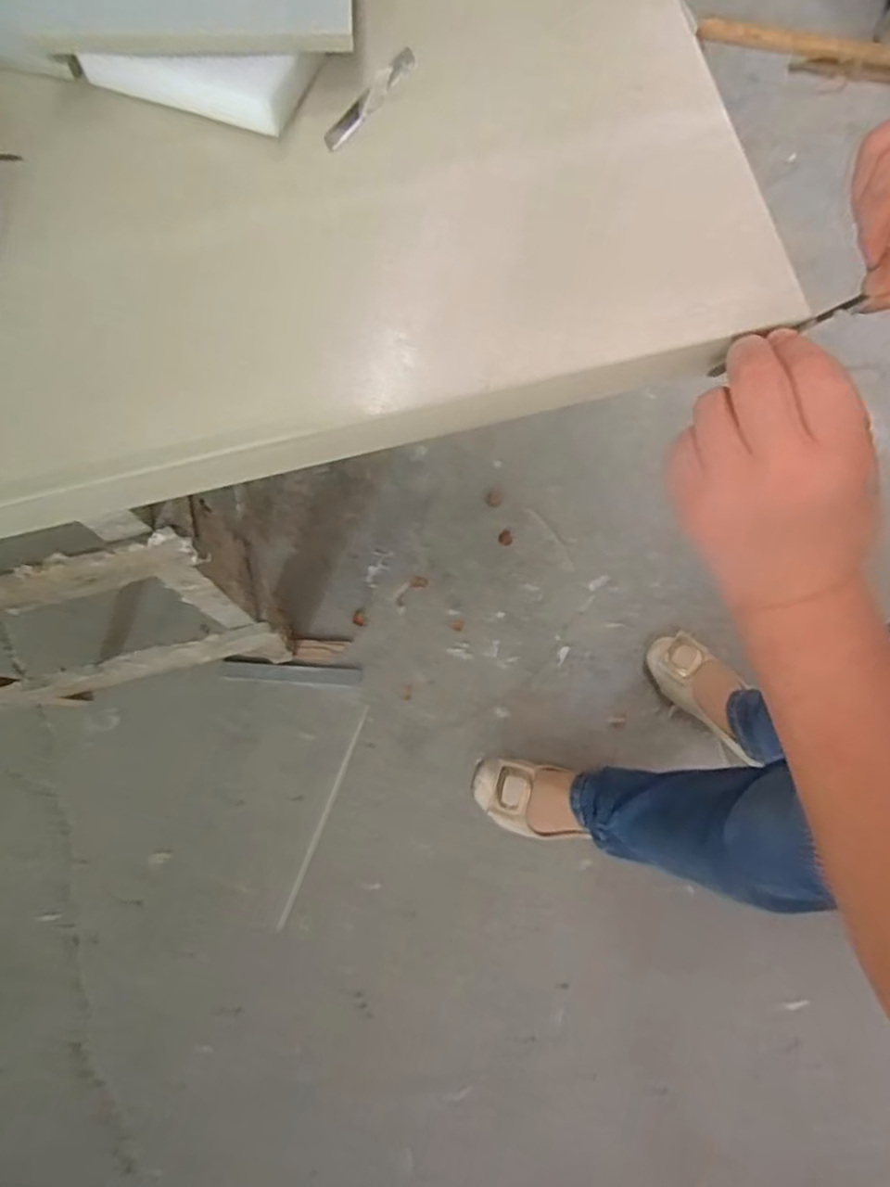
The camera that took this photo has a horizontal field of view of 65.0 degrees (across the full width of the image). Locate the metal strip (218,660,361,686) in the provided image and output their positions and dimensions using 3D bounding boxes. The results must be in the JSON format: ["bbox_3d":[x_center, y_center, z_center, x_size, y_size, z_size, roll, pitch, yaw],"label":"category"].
[{"bbox_3d":[-0.235,0.121,1.067,0.209,0.008,0.029,4,87,-4],"label":"metal strip"}]

